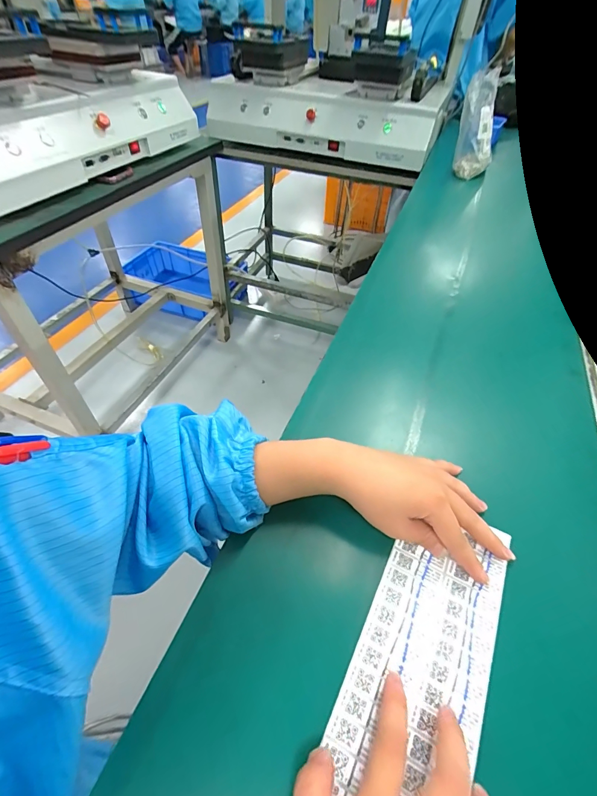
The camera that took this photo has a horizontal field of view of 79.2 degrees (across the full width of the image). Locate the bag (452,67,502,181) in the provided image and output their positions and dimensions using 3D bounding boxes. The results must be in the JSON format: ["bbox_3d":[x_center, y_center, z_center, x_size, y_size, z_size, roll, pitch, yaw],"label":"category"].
[{"bbox_3d":[0.428,-0.639,0.864,0.096,0.201,0.071,20,51,14],"label":"bag"}]

